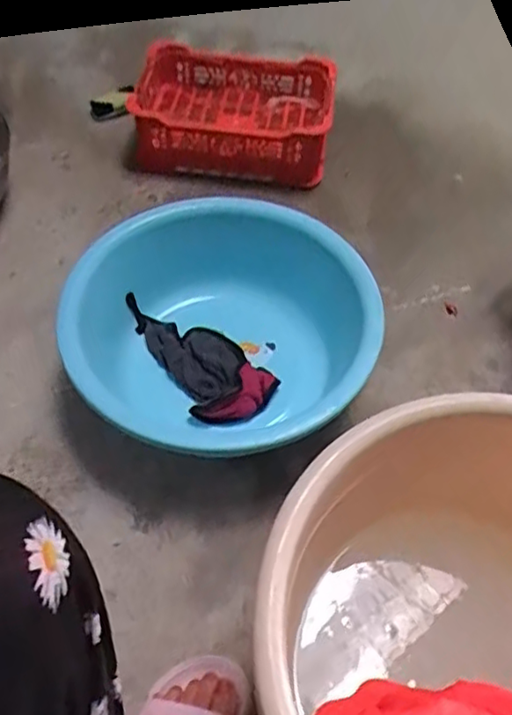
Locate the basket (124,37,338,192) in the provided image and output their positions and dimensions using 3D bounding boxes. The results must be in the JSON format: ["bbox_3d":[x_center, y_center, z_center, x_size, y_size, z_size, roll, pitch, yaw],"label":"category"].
[{"bbox_3d":[-0.038,-0.421,1.098,0.318,0.103,0.273,3,53,-1],"label":"basket"}]

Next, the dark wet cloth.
[{"bbox_3d":[-0.069,-0.004,0.822,0.107,0.048,0.210,-31,61,-24],"label":"dark wet cloth"}]

